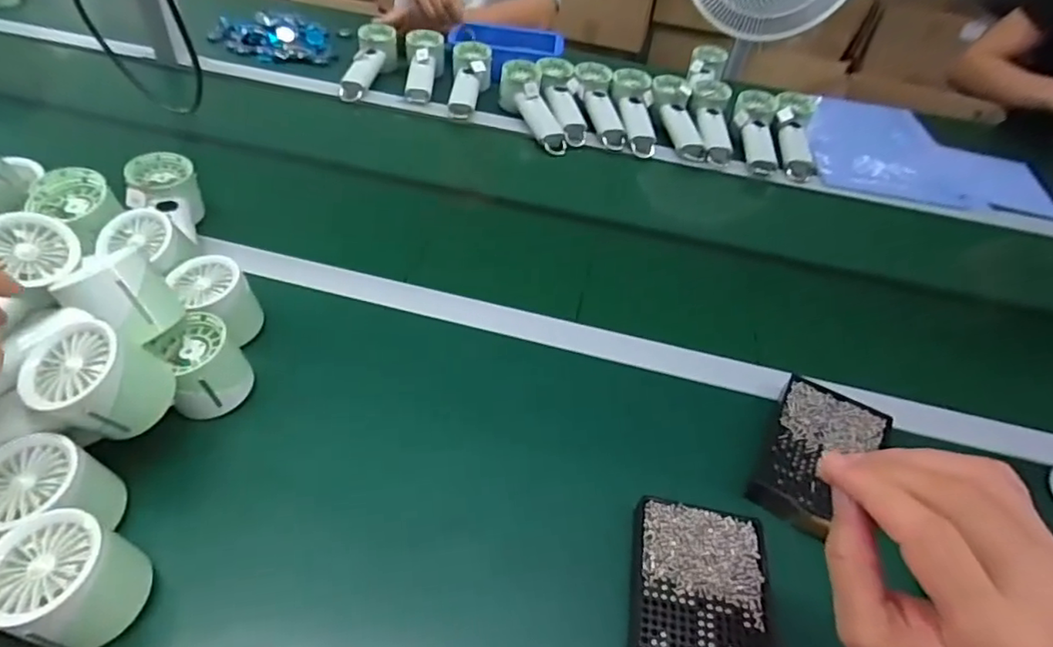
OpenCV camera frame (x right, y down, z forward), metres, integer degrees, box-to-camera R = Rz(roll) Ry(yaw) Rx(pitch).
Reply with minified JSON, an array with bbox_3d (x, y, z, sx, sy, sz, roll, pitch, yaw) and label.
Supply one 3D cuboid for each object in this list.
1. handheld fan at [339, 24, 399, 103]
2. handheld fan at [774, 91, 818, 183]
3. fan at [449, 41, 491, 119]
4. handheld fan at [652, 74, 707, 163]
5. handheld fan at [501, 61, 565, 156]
[{"bbox_3d":[-0.270,-0.453,1.010,0.066,0.060,0.190,7,43,0],"label":"handheld fan"},{"bbox_3d":[0.424,-0.297,0.927,0.064,0.041,0.198,9,62,2],"label":"handheld fan"},{"bbox_3d":[-0.097,-0.401,0.977,0.065,0.052,0.185,6,60,-1],"label":"fan"},{"bbox_3d":[0.242,-0.341,0.935,0.065,0.034,0.216,0,57,-7],"label":"handheld fan"},{"bbox_3d":[0.014,-0.338,0.928,0.062,0.057,0.192,-15,65,-21],"label":"handheld fan"}]

